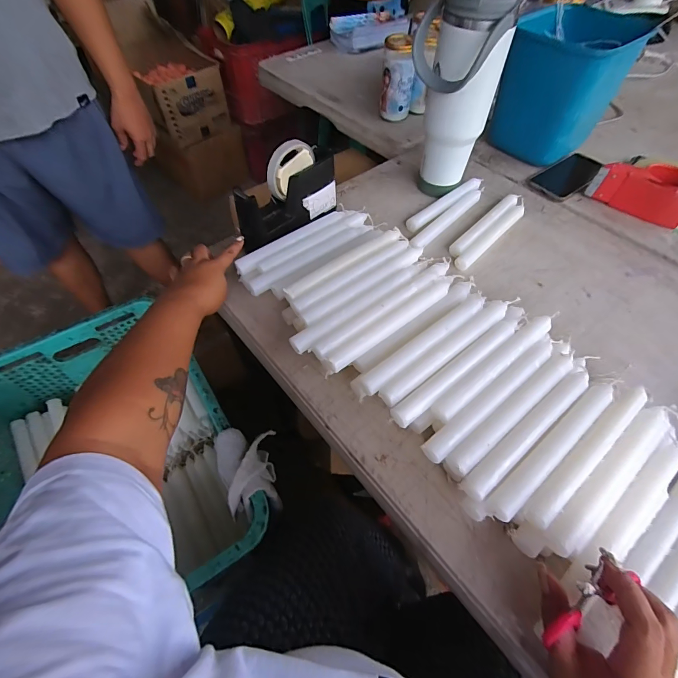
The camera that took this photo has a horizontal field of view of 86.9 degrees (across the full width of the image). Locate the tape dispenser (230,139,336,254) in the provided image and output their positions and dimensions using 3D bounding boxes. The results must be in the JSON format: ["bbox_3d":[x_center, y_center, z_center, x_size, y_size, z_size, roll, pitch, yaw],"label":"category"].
[{"bbox_3d":[-0.079,-0.227,0.549,0.181,0.106,0.056,-39,64,-23],"label":"tape dispenser"}]

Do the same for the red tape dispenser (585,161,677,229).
[{"bbox_3d":[0.546,-0.269,0.633,0.156,0.071,0.101,36,63,22],"label":"red tape dispenser"}]

